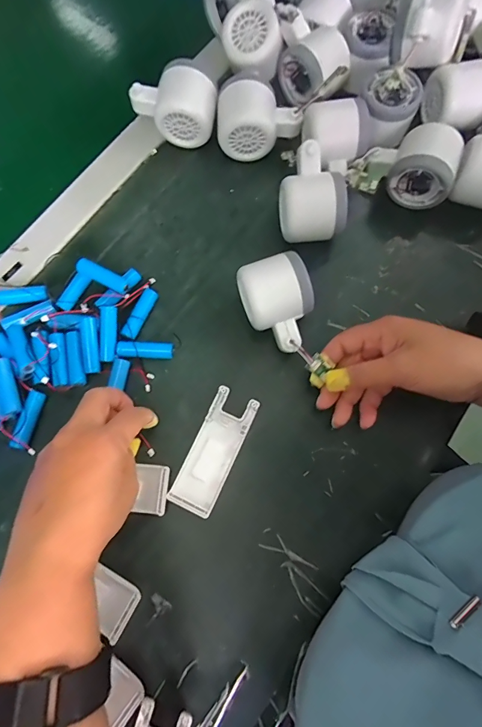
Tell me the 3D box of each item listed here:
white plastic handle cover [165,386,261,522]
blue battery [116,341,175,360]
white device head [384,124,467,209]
[{"bbox_3d":[-0.023,0.075,0.330,0.040,0.013,0.104,25,78,5],"label":"white plastic handle cover"},{"bbox_3d":[-0.088,-0.012,0.349,0.050,0.010,0.014,4,77,1],"label":"blue battery"},{"bbox_3d":[0.177,-0.190,0.364,0.064,0.054,0.059,24,78,5],"label":"white device head"}]

